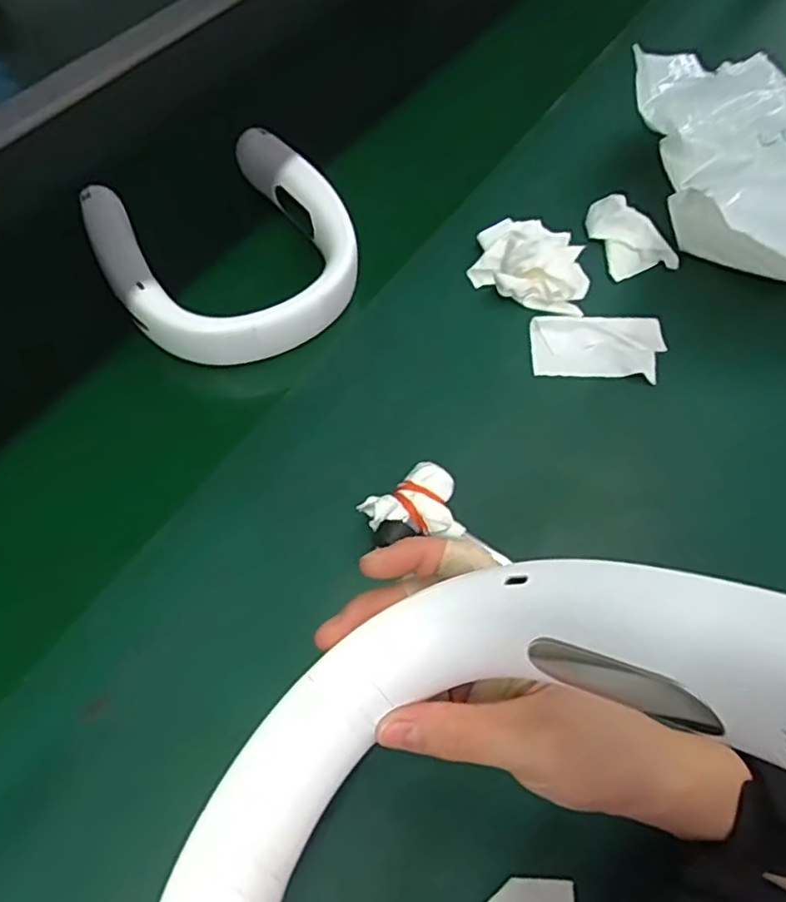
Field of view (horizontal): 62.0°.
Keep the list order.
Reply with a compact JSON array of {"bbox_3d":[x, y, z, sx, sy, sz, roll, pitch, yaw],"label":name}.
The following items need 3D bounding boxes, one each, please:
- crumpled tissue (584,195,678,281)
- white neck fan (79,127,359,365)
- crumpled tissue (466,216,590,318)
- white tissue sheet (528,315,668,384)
[{"bbox_3d":[0.195,-0.182,0.546,0.056,0.023,0.075,-17,60,-11],"label":"crumpled tissue"},{"bbox_3d":[-0.127,-0.156,0.511,0.180,0.048,0.198,-26,62,-16],"label":"white neck fan"},{"bbox_3d":[0.112,-0.154,0.522,0.090,0.031,0.081,14,59,8],"label":"crumpled tissue"},{"bbox_3d":[0.155,-0.079,0.491,0.099,0.008,0.056,2,58,0],"label":"white tissue sheet"}]

